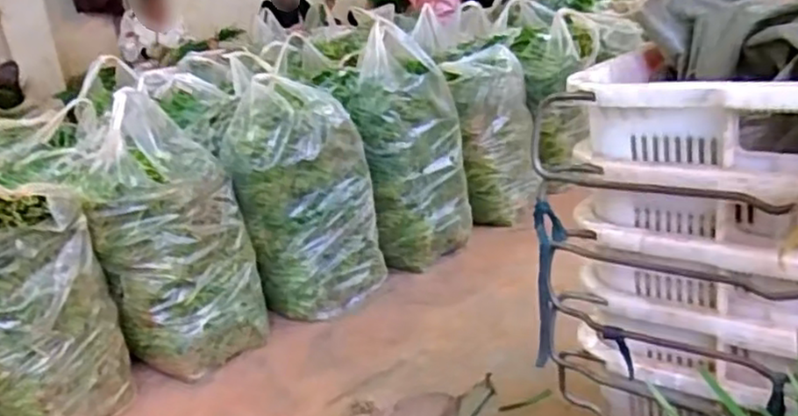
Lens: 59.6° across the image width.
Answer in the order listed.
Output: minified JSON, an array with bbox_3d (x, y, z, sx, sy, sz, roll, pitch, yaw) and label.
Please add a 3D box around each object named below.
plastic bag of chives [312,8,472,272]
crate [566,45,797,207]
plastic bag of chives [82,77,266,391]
[{"bbox_3d":[-0.012,-0.173,1.929,0.306,0.580,0.327,-17,22,-28],"label":"plastic bag of chives"},{"bbox_3d":[0.413,-0.095,0.687,0.452,0.100,0.281,7,23,33],"label":"crate"},{"bbox_3d":[-0.468,0.059,1.487,0.296,0.532,0.219,-12,20,-14],"label":"plastic bag of chives"}]

